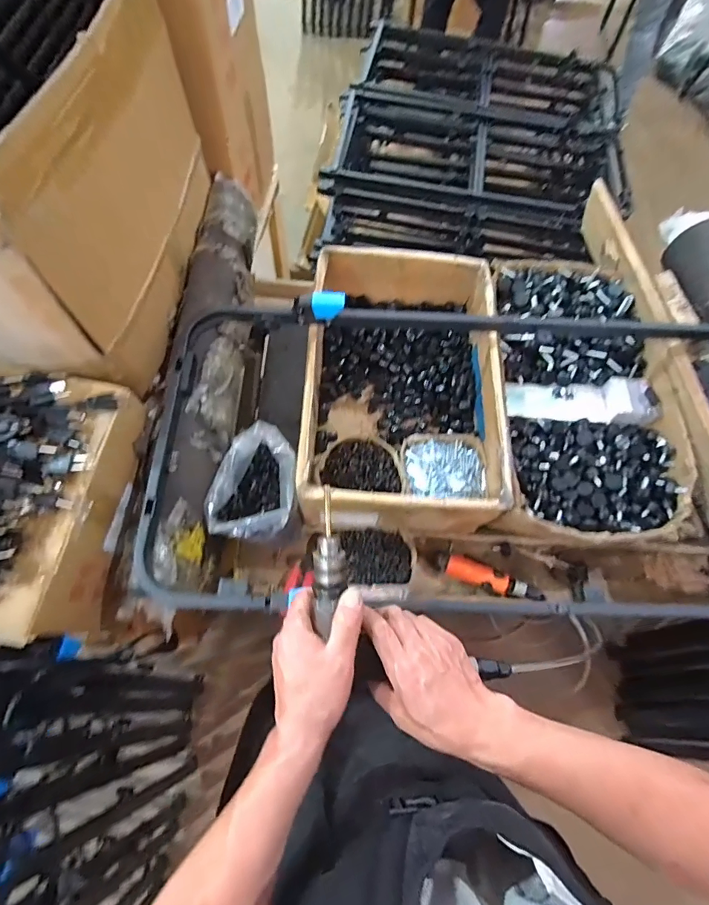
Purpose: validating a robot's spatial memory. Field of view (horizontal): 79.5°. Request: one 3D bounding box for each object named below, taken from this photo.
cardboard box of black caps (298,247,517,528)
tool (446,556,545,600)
[{"bbox_3d":[0.095,-0.126,0.835,0.360,0.174,0.527,2,67,-1],"label":"cardboard box of black caps"},{"bbox_3d":[0.260,0.239,0.790,0.177,0.031,0.040,23,68,7],"label":"tool"}]

